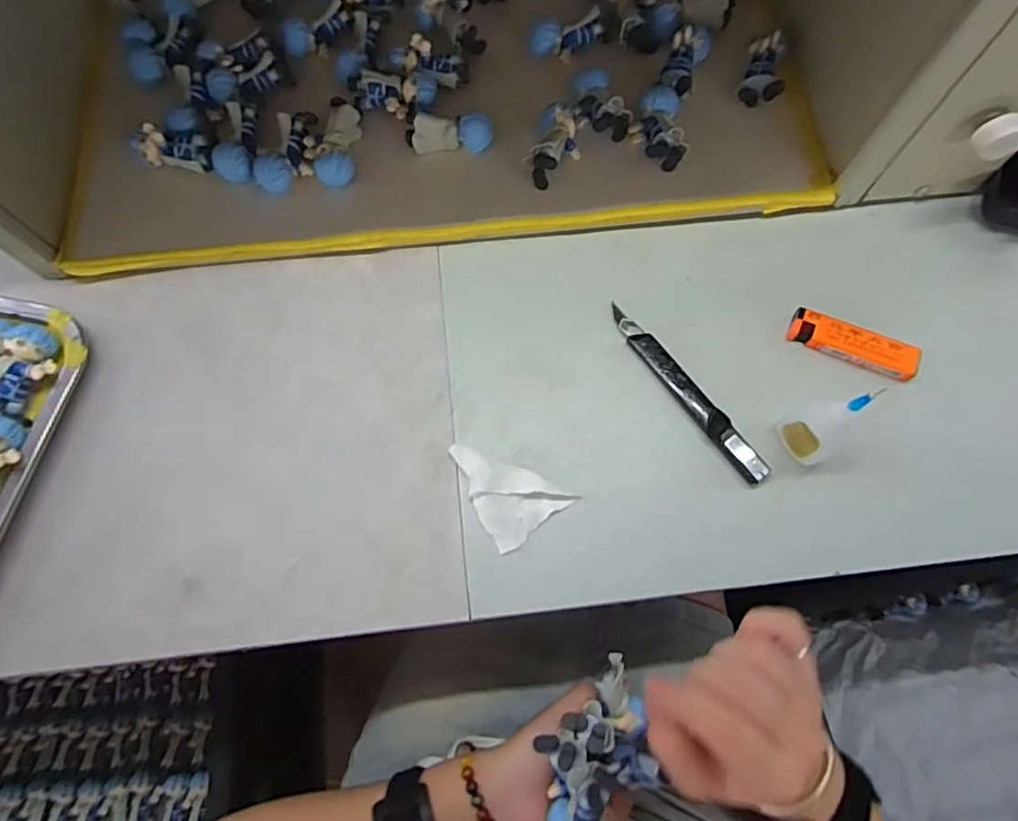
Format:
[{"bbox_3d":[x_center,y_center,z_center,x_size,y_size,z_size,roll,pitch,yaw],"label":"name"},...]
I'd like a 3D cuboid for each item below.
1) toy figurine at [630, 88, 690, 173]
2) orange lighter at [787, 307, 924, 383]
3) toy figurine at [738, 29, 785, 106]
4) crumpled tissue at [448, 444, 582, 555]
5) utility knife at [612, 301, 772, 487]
[{"bbox_3d":[0.108,-0.203,0.425,0.035,0.024,0.058,-5,72,0],"label":"toy figurine"},{"bbox_3d":[0.228,-0.044,0.389,0.079,0.016,0.022,23,74,9],"label":"orange lighter"},{"bbox_3d":[0.188,-0.251,0.433,0.027,0.028,0.043,10,72,5],"label":"toy figurine"},{"bbox_3d":[-0.002,0.045,0.365,0.052,0.011,0.070,-37,75,-10],"label":"crumpled tissue"},{"bbox_3d":[0.113,-0.012,0.379,0.017,0.008,0.141,-36,75,-10],"label":"utility knife"}]

